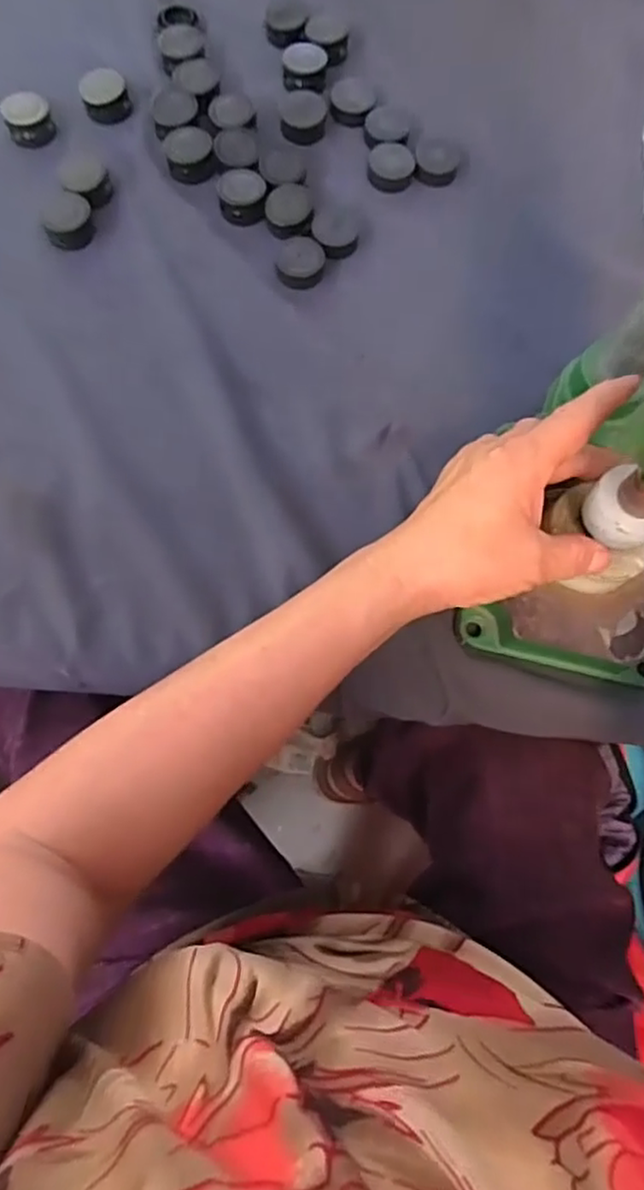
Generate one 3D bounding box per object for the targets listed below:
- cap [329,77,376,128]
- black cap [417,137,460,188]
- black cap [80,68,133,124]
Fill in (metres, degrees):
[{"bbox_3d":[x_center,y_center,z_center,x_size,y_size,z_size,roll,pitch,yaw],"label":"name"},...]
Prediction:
[{"bbox_3d":[0.023,-0.366,0.491,0.033,0.014,0.036,0,74,-1],"label":"cap"},{"bbox_3d":[0.084,-0.314,0.481,0.029,0.012,0.033,18,75,4],"label":"black cap"},{"bbox_3d":[-0.158,-0.364,0.482,0.033,0.015,0.033,0,74,-1],"label":"black cap"}]

